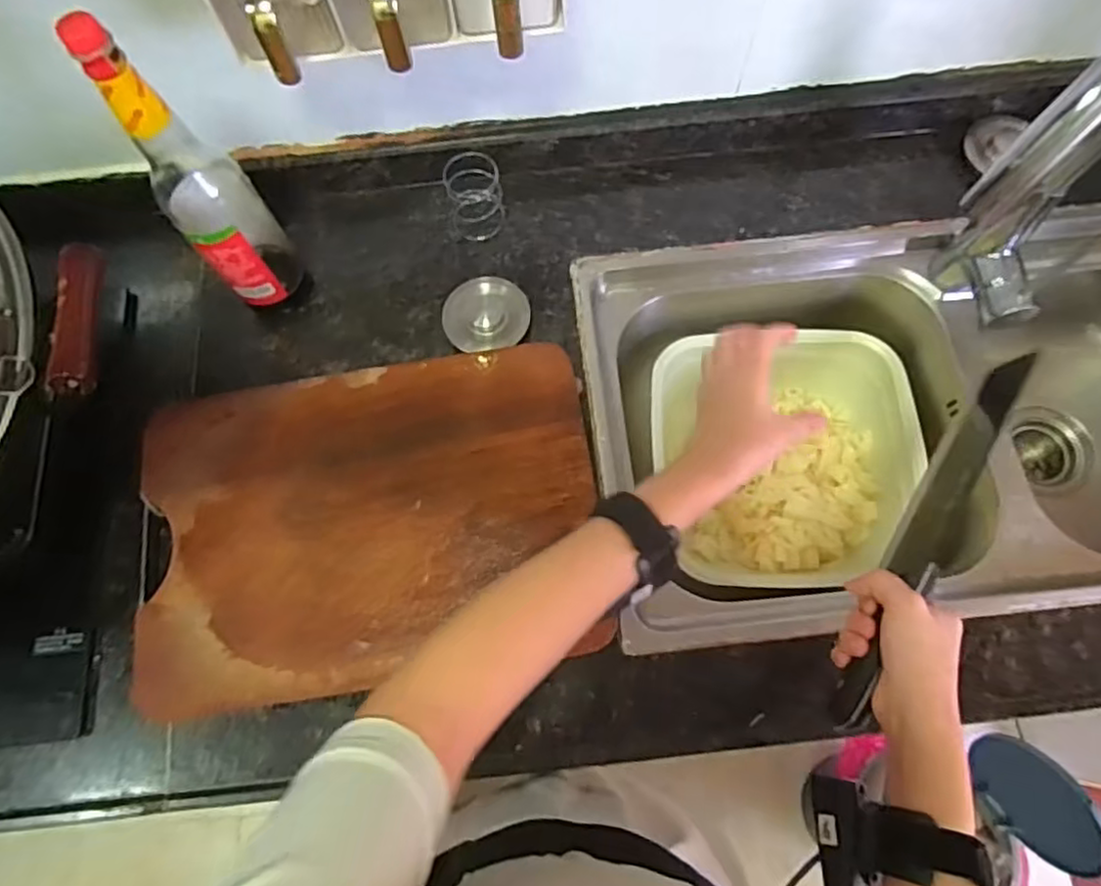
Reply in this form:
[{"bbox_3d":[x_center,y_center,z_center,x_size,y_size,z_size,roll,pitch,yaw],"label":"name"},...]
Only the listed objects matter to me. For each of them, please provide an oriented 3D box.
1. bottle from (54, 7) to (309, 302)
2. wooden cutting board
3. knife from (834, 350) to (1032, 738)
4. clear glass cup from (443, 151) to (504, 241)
[{"bbox_3d":[-0.268,-0.192,0.535,0.063,0.283,0.055,-36,74,-10],"label":"bottle"},{"bbox_3d":[-0.151,0.063,0.581,0.376,0.037,0.265,-11,71,-2],"label":"wooden cutting board"},{"bbox_3d":[0.274,0.072,0.495,0.027,0.086,0.290,29,79,11],"label":"knife"},{"bbox_3d":[-0.075,-0.246,0.669,0.053,0.061,0.061,-8,71,-1],"label":"clear glass cup"}]

